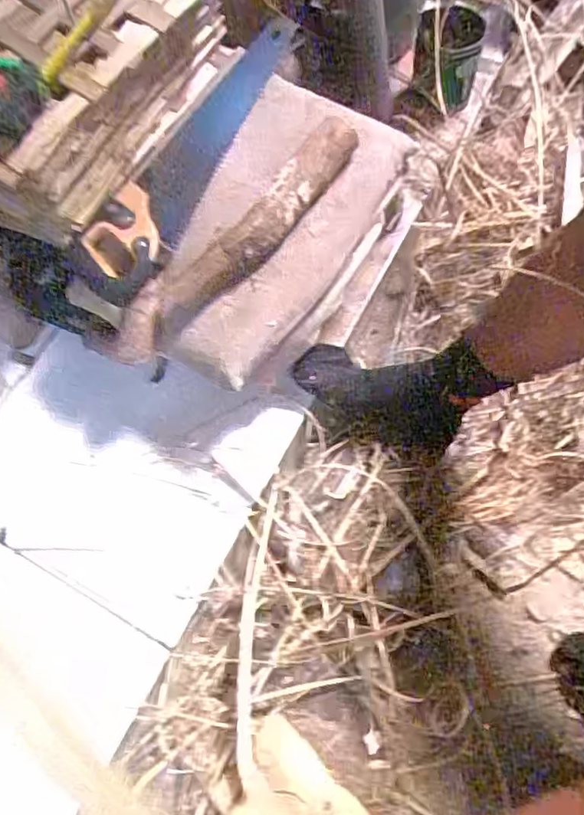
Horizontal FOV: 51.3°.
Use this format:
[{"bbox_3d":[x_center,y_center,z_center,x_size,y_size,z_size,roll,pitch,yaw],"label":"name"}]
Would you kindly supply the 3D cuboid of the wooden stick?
[{"bbox_3d":[-0.068,-0.193,0.715,0.386,0.041,0.079,-41,69,6],"label":"wooden stick"}]

